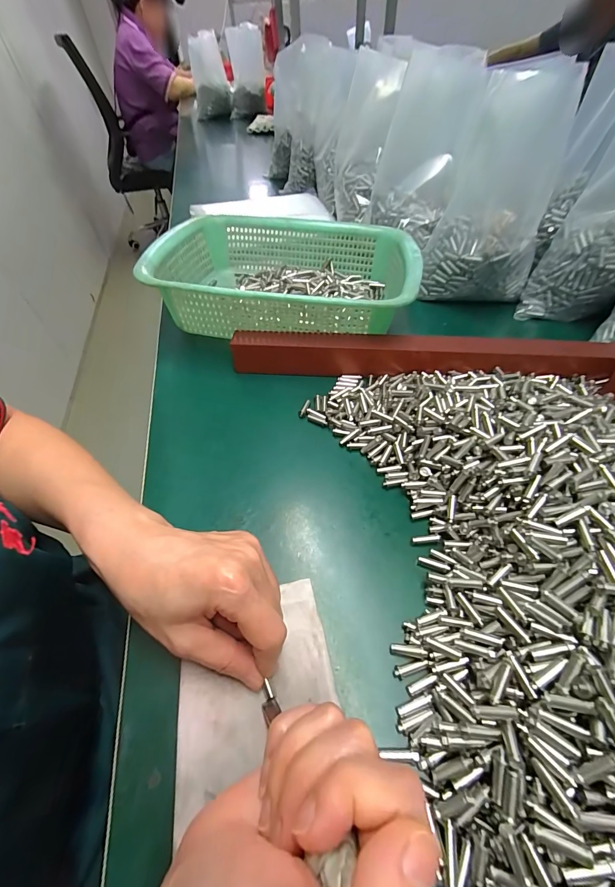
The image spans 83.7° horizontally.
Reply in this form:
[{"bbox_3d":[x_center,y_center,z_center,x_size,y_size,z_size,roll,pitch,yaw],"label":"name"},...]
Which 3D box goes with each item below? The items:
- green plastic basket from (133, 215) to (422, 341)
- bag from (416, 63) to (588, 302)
[{"bbox_3d":[-0.022,-0.208,0.428,0.298,0.079,0.227,6,52,8],"label":"green plastic basket"},{"bbox_3d":[0.226,-0.287,0.411,0.124,0.199,0.113,23,56,20],"label":"bag"}]

